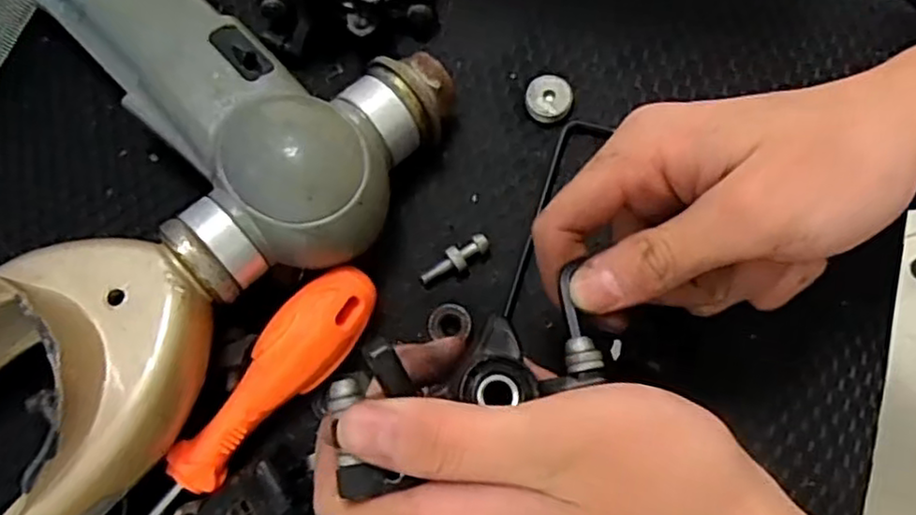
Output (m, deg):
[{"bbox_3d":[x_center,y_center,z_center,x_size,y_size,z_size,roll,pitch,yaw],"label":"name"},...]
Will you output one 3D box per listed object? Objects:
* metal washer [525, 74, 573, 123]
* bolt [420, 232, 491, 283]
[{"bbox_3d":[0.042,-0.074,0.319,0.021,0.006,0.021,8,74,4],"label":"metal washer"},{"bbox_3d":[-0.002,0.001,0.301,0.033,0.009,0.011,-27,75,-6],"label":"bolt"}]

